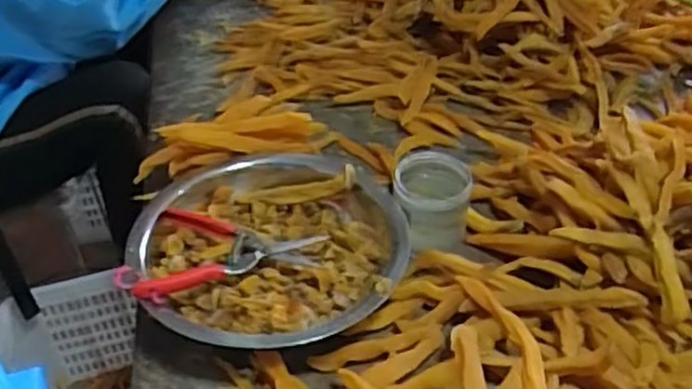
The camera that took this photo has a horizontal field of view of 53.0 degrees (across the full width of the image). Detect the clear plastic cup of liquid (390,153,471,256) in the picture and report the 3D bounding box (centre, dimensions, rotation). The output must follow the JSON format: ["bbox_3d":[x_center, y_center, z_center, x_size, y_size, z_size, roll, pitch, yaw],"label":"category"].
[{"bbox_3d":[0.095,0.007,0.769,0.081,0.074,0.082,-1,40,1],"label":"clear plastic cup of liquid"}]

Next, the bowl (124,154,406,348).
[{"bbox_3d":[-0.074,0.054,0.722,0.264,0.065,0.276,-1,40,1],"label":"bowl"}]

